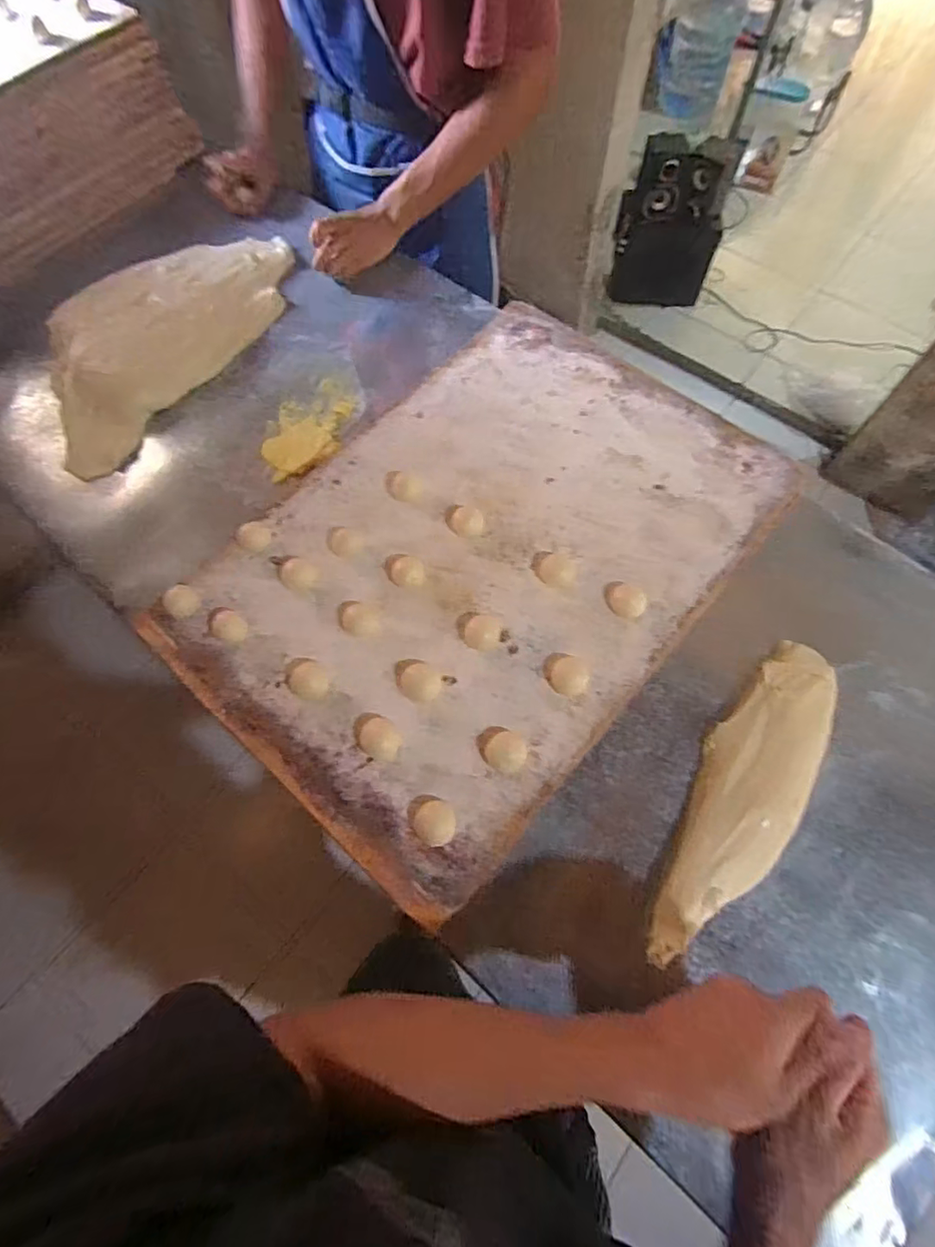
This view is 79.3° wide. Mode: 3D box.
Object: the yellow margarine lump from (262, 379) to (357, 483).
[{"bbox_3d":[-0.204,-0.252,0.724,0.093,0.015,0.159,9,67,5],"label":"yellow margarine lump"}]

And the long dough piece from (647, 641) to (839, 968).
[{"bbox_3d":[0.267,0.159,0.526,0.095,0.032,0.328,28,70,12],"label":"long dough piece"}]

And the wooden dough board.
[{"bbox_3d":[0.018,-0.080,0.609,0.442,0.031,0.612,37,72,15],"label":"wooden dough board"}]

